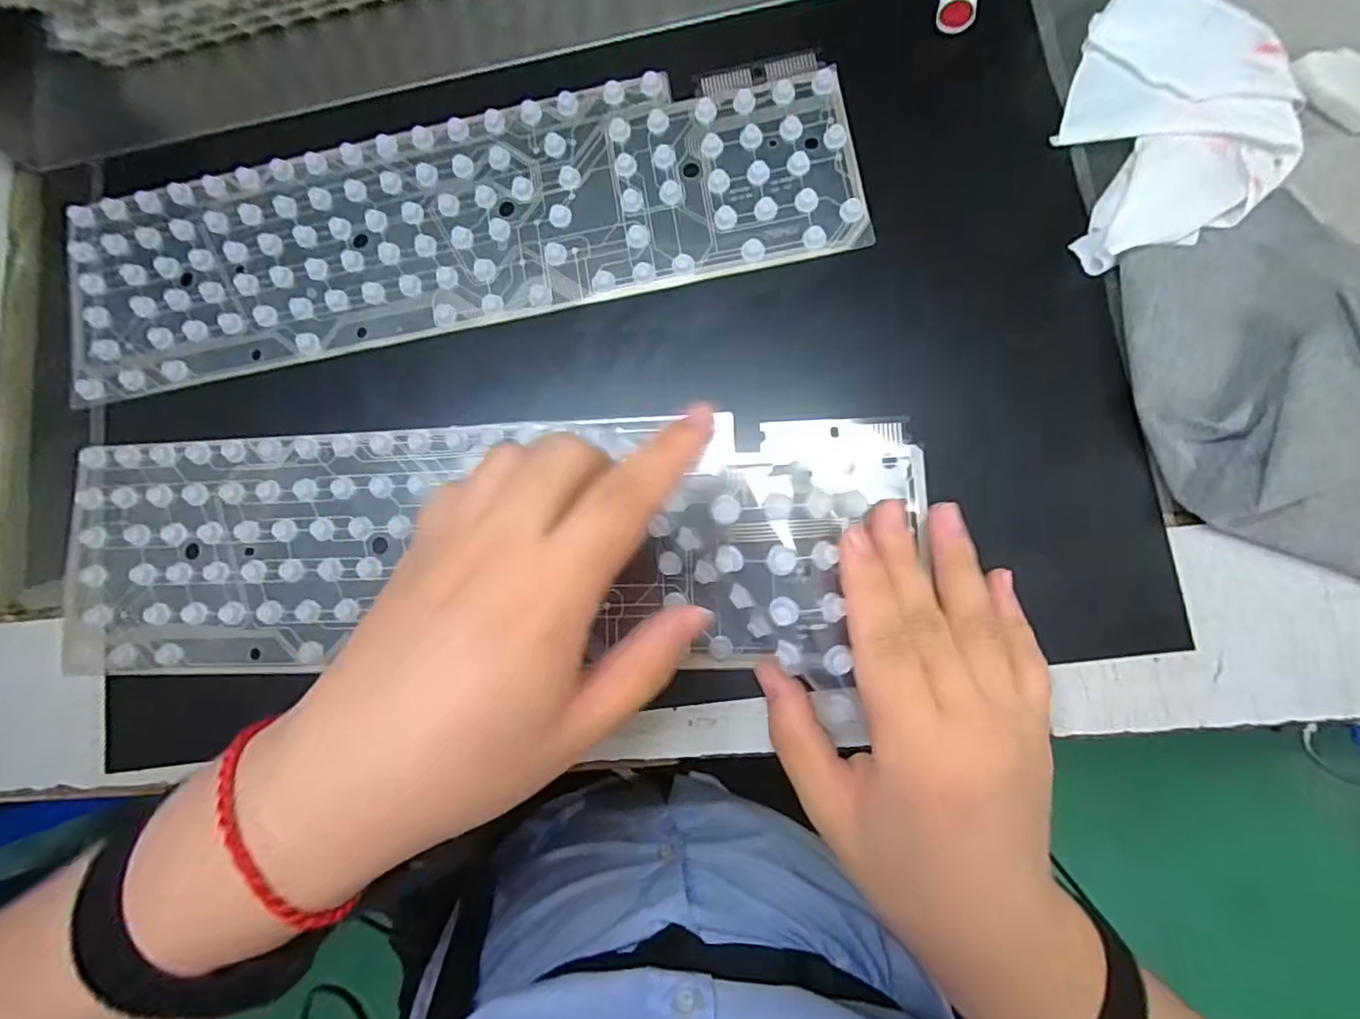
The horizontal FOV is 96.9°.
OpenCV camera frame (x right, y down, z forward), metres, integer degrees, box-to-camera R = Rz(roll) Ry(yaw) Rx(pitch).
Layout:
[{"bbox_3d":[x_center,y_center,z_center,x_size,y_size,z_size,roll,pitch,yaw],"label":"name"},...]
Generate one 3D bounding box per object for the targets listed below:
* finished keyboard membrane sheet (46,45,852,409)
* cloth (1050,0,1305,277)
[{"bbox_3d":[-0.120,-0.142,0.301,0.405,0.004,0.111,-10,81,4],"label":"finished keyboard membrane sheet"},{"bbox_3d":[0.211,-0.175,0.264,0.099,0.015,0.118,-15,81,4],"label":"cloth"}]

